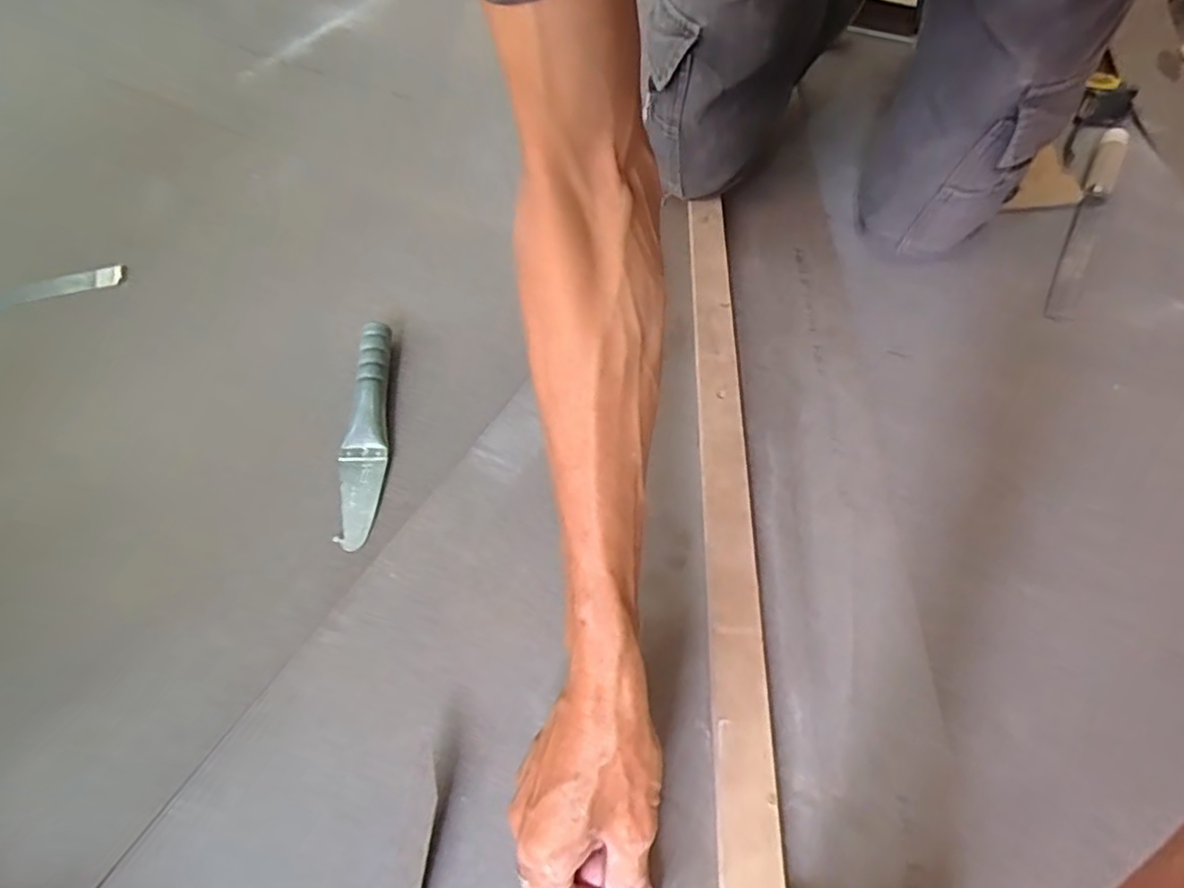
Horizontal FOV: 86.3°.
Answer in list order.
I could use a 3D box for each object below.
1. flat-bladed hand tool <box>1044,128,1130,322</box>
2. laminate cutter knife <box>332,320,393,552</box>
[{"bbox_3d":[0.525,-0.243,0.664,0.026,0.017,0.332,27,60,17],"label":"flat-bladed hand tool"},{"bbox_3d":[-0.180,-0.015,0.507,0.031,0.029,0.201,-1,56,0],"label":"laminate cutter knife"}]

